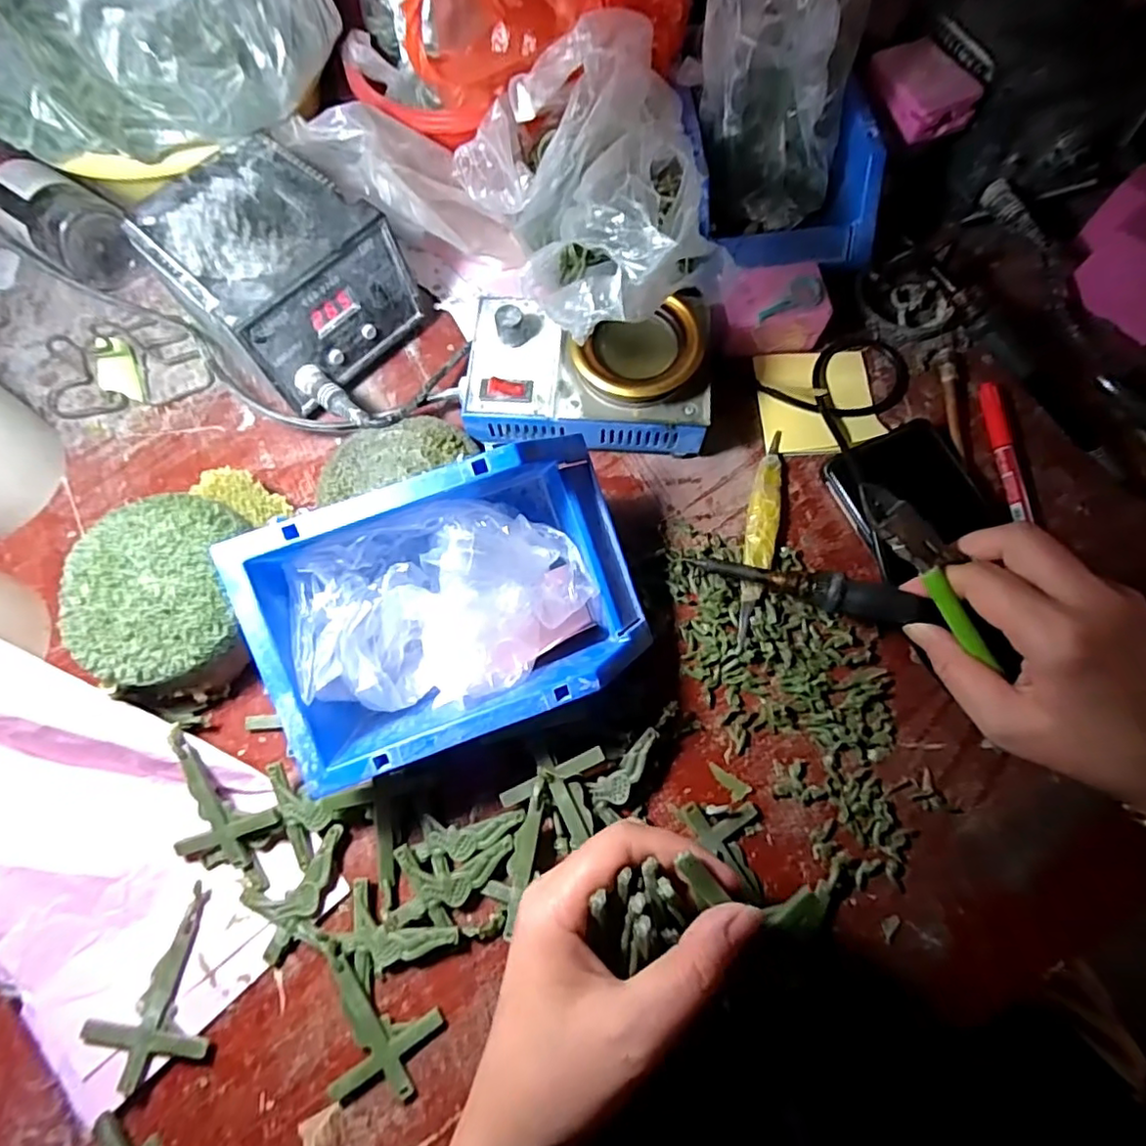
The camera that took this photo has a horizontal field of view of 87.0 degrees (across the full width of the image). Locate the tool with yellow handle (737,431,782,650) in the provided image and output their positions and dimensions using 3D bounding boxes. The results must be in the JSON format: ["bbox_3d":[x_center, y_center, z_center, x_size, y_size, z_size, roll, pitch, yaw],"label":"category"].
[{"bbox_3d":[0.117,-0.025,0.375,0.018,0.010,0.143,11,72,5],"label":"tool with yellow handle"}]

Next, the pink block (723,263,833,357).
[{"bbox_3d":[0.130,-0.176,0.408,0.072,0.040,0.049,-11,71,-2],"label":"pink block"}]

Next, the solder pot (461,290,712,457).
[{"bbox_3d":[0.009,-0.127,0.386,0.150,0.063,0.090,3,72,3],"label":"solder pot"}]

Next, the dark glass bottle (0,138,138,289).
[{"bbox_3d":[-0.396,-0.266,0.445,0.151,0.060,0.058,31,75,11],"label":"dark glass bottle"}]

